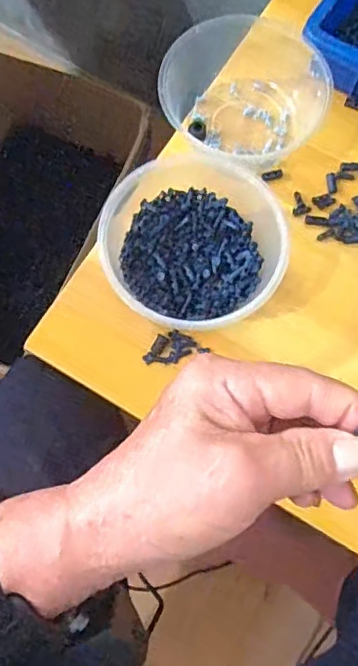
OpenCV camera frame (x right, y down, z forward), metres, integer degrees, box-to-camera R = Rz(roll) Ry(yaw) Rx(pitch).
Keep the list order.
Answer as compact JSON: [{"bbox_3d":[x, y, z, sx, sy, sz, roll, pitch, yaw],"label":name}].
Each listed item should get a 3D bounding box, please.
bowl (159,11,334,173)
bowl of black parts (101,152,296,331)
[{"bbox_3d":[0.062,-0.216,0.512,0.140,0.063,0.121,25,78,6],"label":"bowl"},{"bbox_3d":[0.010,-0.072,0.460,0.142,0.055,0.153,-17,77,-4],"label":"bowl of black parts"}]

